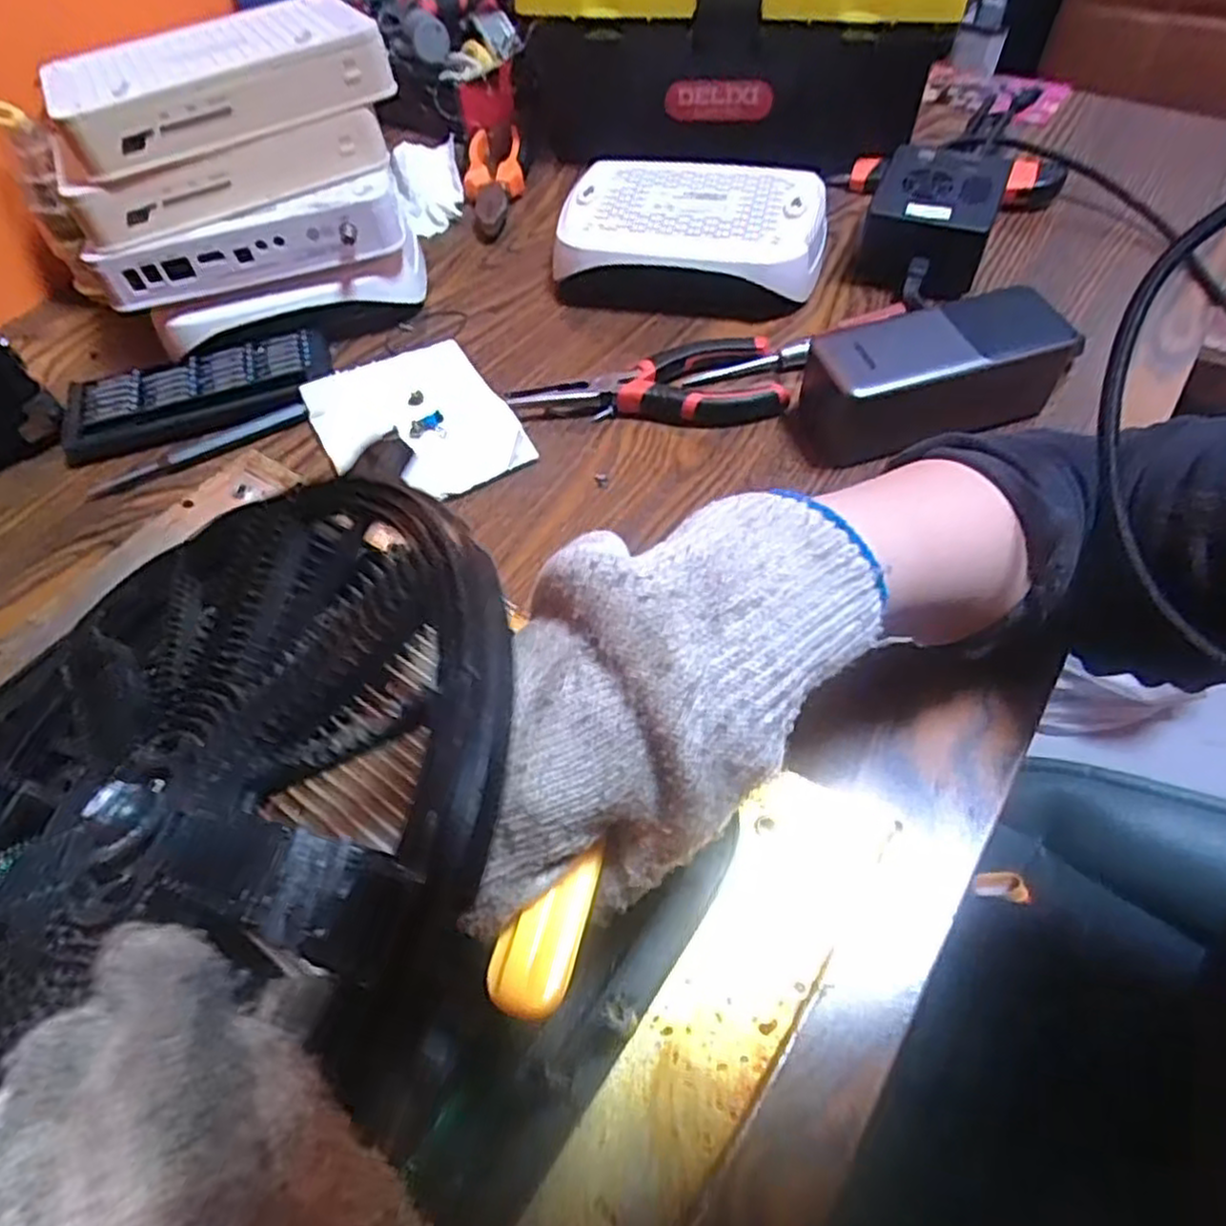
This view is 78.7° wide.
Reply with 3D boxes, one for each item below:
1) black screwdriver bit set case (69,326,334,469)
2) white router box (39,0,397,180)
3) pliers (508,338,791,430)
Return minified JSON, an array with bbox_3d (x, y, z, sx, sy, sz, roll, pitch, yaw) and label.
[{"bbox_3d":[-0.252,-0.133,0.456,0.154,0.016,0.063,-17,56,-8],"label":"black screwdriver bit set case"},{"bbox_3d":[-0.227,-0.308,0.430,0.174,0.031,0.112,-28,59,-15],"label":"white router box"},{"bbox_3d":[0.020,-0.137,0.444,0.153,0.017,0.056,-1,56,3],"label":"pliers"}]

